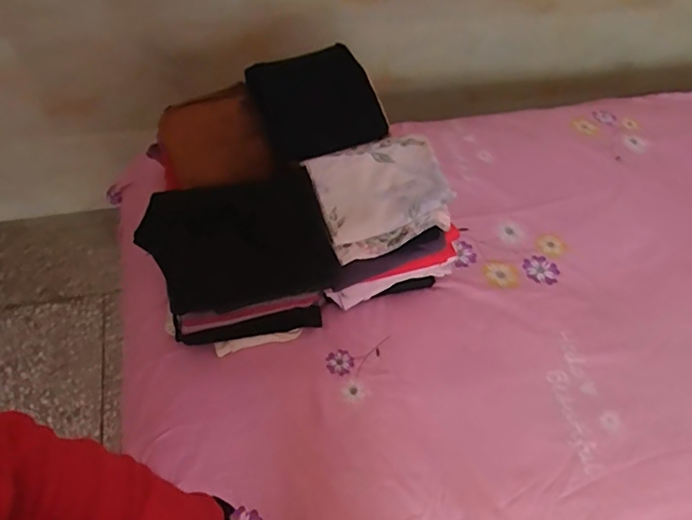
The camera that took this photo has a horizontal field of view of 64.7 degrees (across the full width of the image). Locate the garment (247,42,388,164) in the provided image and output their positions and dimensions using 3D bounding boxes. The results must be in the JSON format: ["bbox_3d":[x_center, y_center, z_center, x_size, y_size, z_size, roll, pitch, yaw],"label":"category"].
[{"bbox_3d":[-0.046,-0.281,0.997,0.207,0.214,0.022,-27,42,-6],"label":"garment"}]

